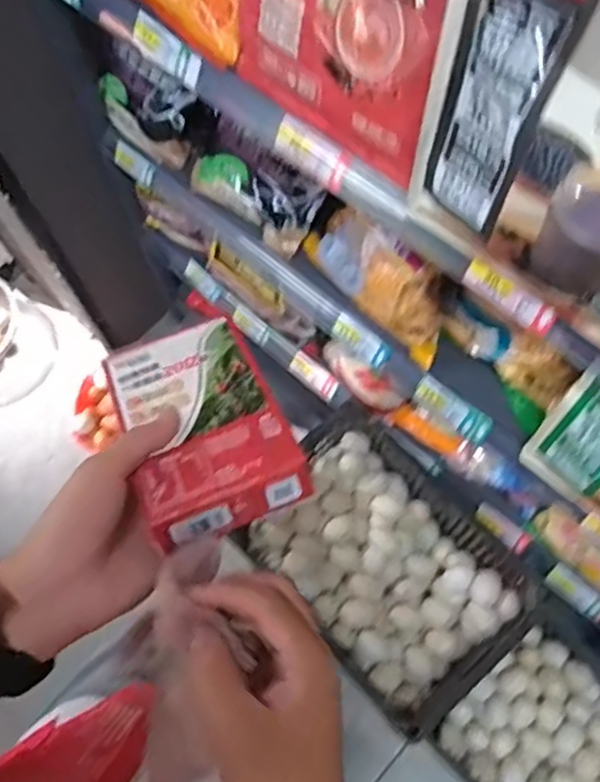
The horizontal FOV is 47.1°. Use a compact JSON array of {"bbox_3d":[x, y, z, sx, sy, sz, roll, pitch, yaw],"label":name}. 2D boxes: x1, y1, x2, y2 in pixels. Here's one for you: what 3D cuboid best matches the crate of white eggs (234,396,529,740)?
[{"bbox_3d":[0.133,0.278,1.131,0.295,0.129,0.439,-41,70,-14],"label":"crate of white eggs"}]

